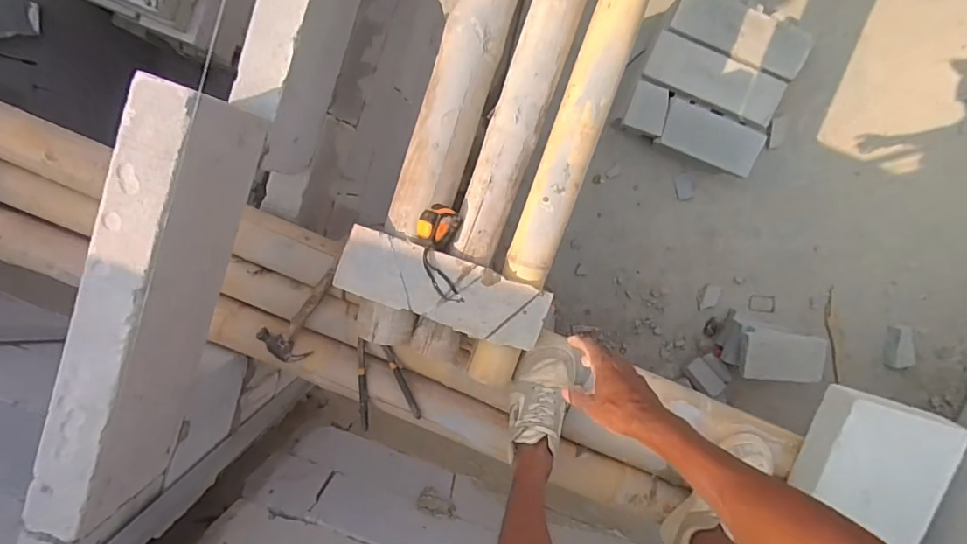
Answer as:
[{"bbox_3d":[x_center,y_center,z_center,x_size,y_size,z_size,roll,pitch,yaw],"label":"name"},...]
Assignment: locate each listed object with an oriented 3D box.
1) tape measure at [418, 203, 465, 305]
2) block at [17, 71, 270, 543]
[{"bbox_3d":[-0.068,-0.030,0.804,0.063,0.054,0.151,-2,97,1],"label":"tape measure"},{"bbox_3d":[-0.478,0.100,0.712,0.080,0.193,0.726,19,97,-1],"label":"block"}]

